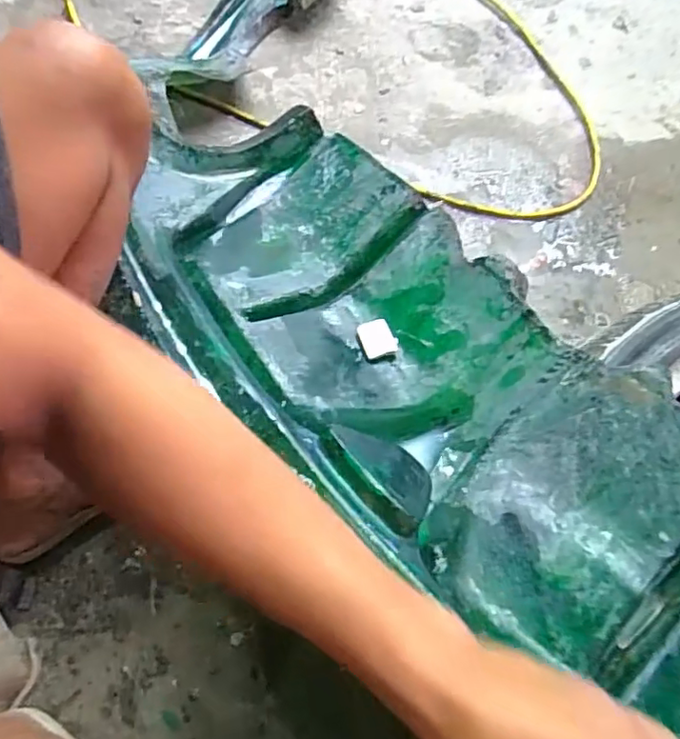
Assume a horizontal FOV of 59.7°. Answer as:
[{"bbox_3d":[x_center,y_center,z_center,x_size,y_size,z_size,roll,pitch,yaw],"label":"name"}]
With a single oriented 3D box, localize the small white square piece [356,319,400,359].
[{"bbox_3d":[0.037,-0.031,0.594,0.036,0.007,0.039,-21,70,-13],"label":"small white square piece"}]

